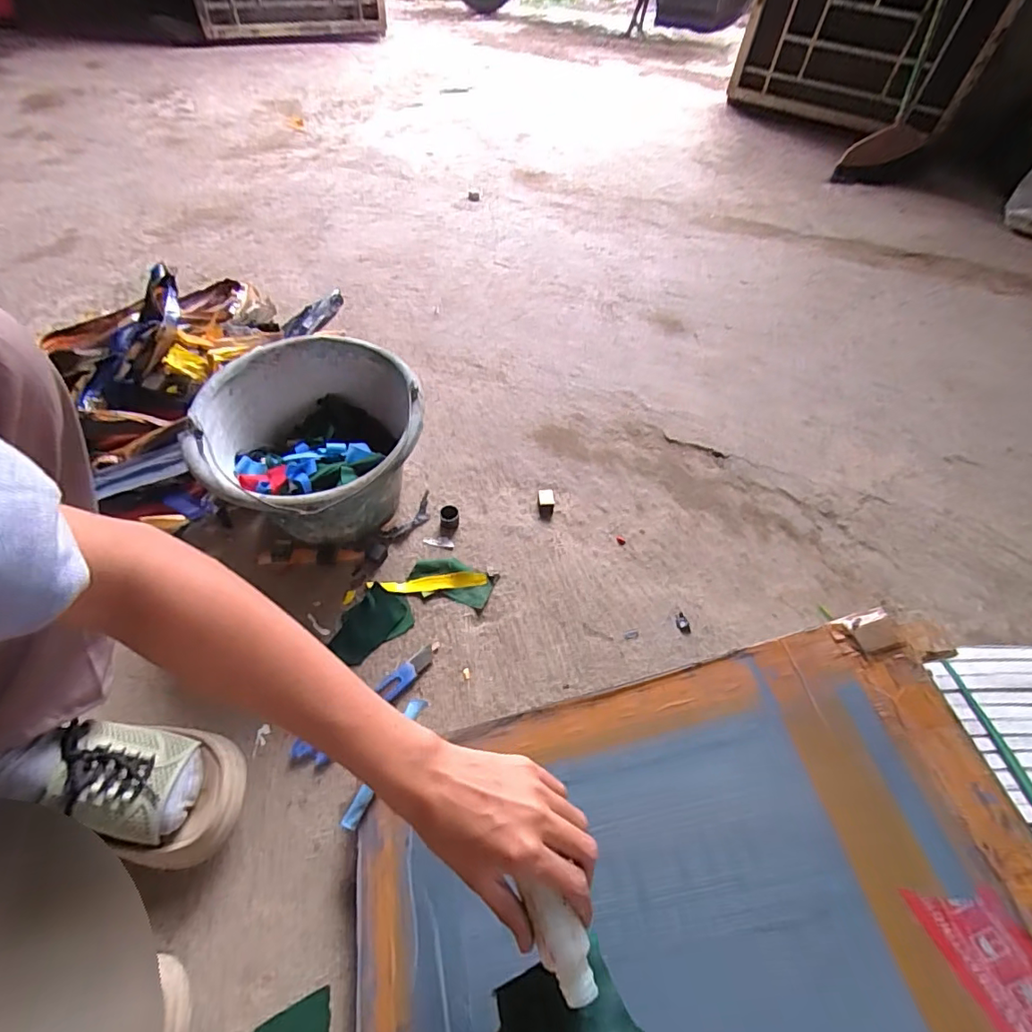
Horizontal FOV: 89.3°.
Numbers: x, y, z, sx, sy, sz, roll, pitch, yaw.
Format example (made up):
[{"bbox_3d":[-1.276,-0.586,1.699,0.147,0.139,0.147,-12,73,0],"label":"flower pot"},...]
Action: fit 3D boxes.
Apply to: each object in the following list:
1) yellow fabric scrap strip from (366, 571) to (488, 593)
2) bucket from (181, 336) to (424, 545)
[{"bbox_3d":[-0.105,0.080,0.624,0.139,0.010,0.021,-5,54,-8],"label":"yellow fabric scrap strip"},{"bbox_3d":[-0.230,-0.070,0.626,0.231,0.157,0.243,-5,54,-8],"label":"bucket"}]

